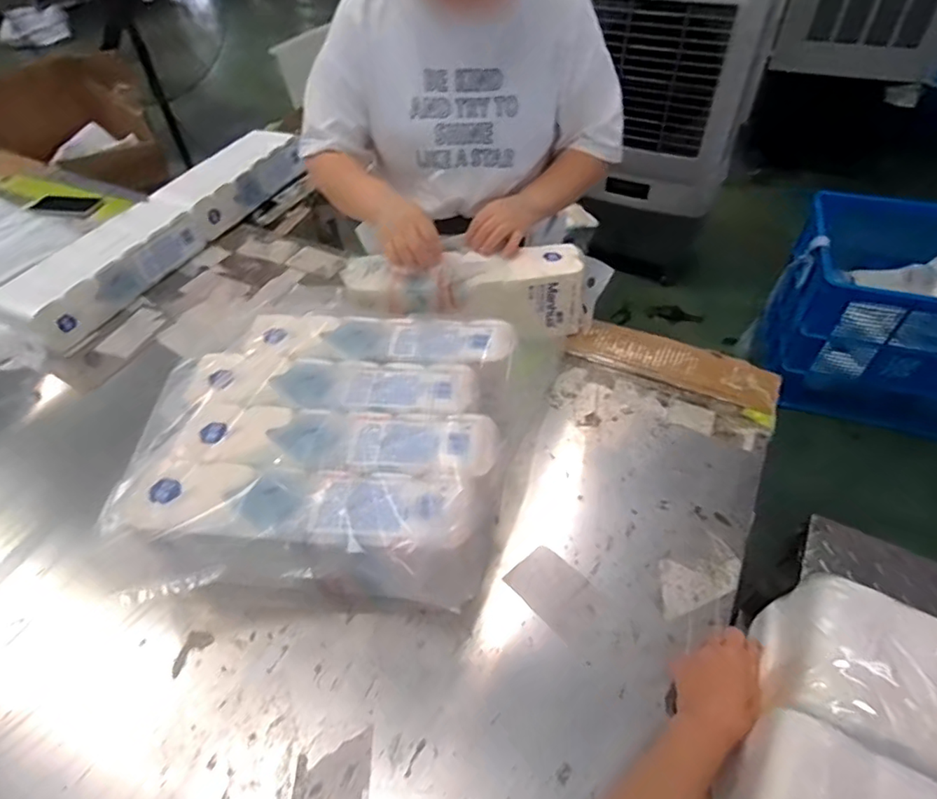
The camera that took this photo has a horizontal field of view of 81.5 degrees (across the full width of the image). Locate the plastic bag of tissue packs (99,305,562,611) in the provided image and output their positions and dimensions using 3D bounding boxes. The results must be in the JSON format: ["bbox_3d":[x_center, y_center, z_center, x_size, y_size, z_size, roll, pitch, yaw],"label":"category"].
[{"bbox_3d":[-0.149,0.051,0.728,0.462,0.142,0.395,1,48,4],"label":"plastic bag of tissue packs"}]

